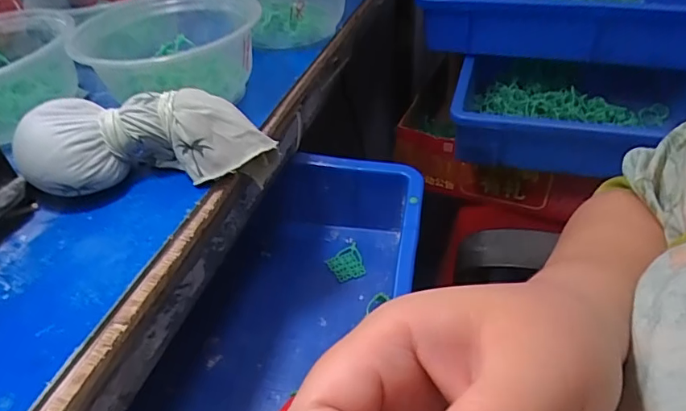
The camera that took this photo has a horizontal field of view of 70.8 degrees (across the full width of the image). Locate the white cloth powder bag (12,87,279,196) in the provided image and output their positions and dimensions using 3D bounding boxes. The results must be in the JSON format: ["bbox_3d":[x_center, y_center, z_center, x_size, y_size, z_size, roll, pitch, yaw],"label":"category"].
[{"bbox_3d":[-0.117,-0.040,0.297,0.143,0.047,0.055,-11,40,-6],"label":"white cloth powder bag"}]

